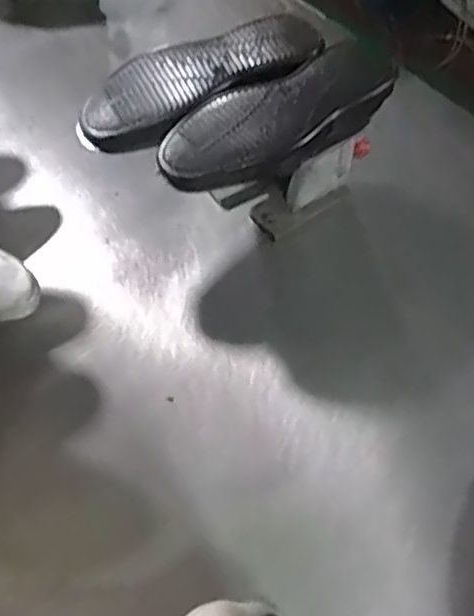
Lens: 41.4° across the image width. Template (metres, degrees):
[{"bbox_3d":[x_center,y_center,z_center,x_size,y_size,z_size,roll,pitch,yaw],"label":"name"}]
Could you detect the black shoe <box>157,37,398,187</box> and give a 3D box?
[{"bbox_3d":[0.047,-0.194,0.683,0.277,0.084,0.099,-33,61,-20],"label":"black shoe"}]

